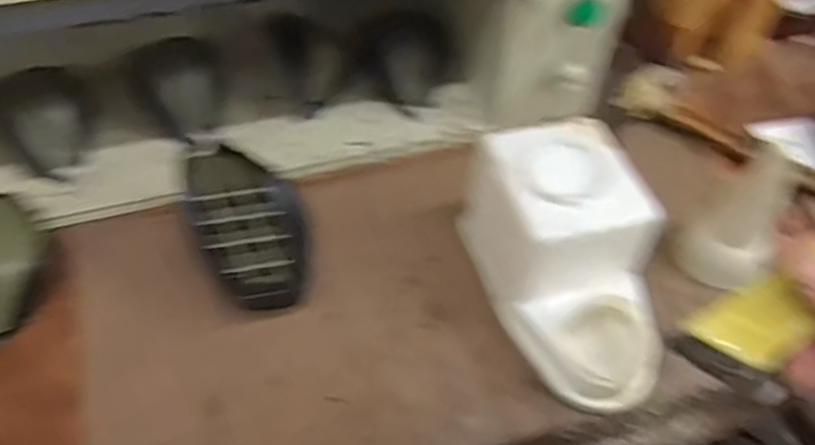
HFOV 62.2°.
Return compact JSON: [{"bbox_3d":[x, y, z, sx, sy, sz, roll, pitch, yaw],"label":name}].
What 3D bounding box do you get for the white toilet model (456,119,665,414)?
[{"bbox_3d":[0.125,0.027,0.516,0.109,0.110,0.195,-12,53,-11],"label":"white toilet model"}]

